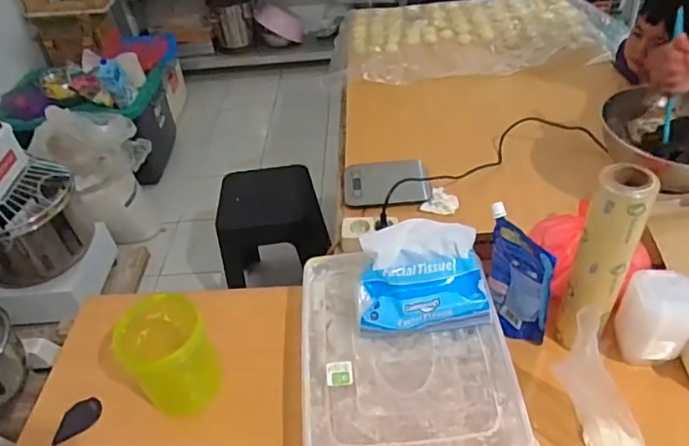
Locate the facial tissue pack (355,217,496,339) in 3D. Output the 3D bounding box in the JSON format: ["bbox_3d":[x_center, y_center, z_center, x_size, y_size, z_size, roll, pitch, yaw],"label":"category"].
[{"bbox_3d":[0.107,0.093,0.773,0.183,0.116,0.129,-10,43,-3],"label":"facial tissue pack"}]

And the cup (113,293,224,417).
[{"bbox_3d":[-0.252,0.187,0.776,0.111,0.128,0.130,-25,45,-18],"label":"cup"}]

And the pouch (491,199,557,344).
[{"bbox_3d":[0.252,0.083,0.782,0.036,0.193,0.124,-17,43,-10],"label":"pouch"}]

